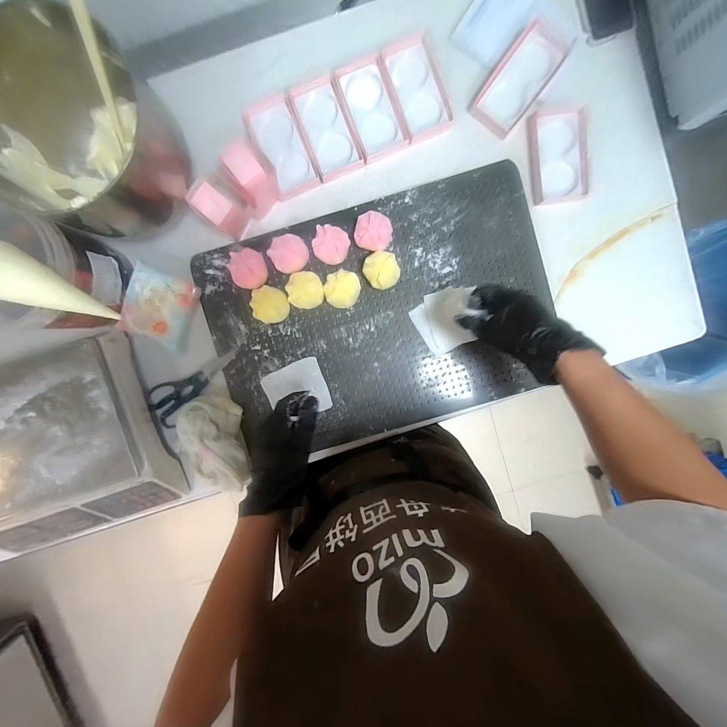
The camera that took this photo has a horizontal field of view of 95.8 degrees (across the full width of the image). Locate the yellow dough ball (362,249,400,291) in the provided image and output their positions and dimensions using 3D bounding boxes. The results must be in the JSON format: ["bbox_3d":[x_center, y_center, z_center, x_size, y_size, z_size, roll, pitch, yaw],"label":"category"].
[{"bbox_3d":[0.033,-0.158,0.560,0.058,0.048,0.059,0,96,0],"label":"yellow dough ball"}]

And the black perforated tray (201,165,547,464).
[{"bbox_3d":[0.034,-0.077,0.585,0.583,0.019,0.402,-16,95,1],"label":"black perforated tray"}]

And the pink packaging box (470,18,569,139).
[{"bbox_3d":[0.257,-0.468,0.543,0.080,0.027,0.165,37,94,-4],"label":"pink packaging box"}]

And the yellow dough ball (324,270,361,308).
[{"bbox_3d":[-0.037,-0.127,0.568,0.059,0.040,0.061,0,96,0],"label":"yellow dough ball"}]

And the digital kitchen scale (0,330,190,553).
[{"bbox_3d":[-0.528,0.152,0.555,0.339,0.086,0.308,-19,95,2],"label":"digital kitchen scale"}]

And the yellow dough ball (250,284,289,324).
[{"bbox_3d":[-0.160,-0.100,0.567,0.062,0.040,0.059,0,96,0],"label":"yellow dough ball"}]

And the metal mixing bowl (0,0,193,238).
[{"bbox_3d":[-0.381,-0.295,0.446,0.188,0.171,0.198,0,96,0],"label":"metal mixing bowl"}]

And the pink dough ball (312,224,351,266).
[{"bbox_3d":[-0.055,-0.199,0.559,0.057,0.051,0.058,0,96,0],"label":"pink dough ball"}]

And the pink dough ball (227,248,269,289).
[{"bbox_3d":[-0.194,-0.158,0.556,0.054,0.052,0.065,-22,95,2],"label":"pink dough ball"}]

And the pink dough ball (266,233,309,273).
[{"bbox_3d":[-0.126,-0.186,0.561,0.060,0.037,0.060,0,96,0],"label":"pink dough ball"}]

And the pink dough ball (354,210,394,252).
[{"bbox_3d":[0.018,-0.221,0.556,0.062,0.045,0.057,0,96,0],"label":"pink dough ball"}]

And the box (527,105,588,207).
[{"bbox_3d":[0.321,-0.340,0.543,0.085,0.030,0.138,-9,96,1],"label":"box"}]

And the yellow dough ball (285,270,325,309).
[{"bbox_3d":[-0.100,-0.125,0.570,0.060,0.045,0.059,0,96,0],"label":"yellow dough ball"}]

